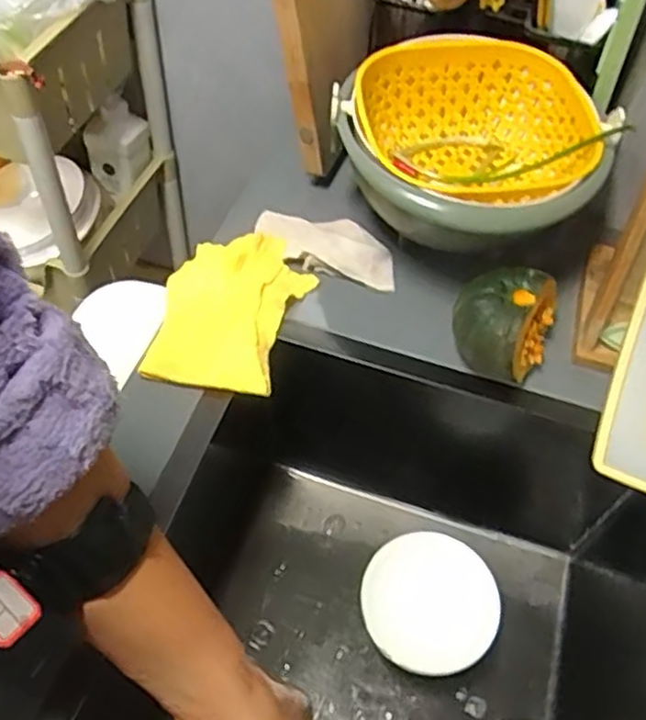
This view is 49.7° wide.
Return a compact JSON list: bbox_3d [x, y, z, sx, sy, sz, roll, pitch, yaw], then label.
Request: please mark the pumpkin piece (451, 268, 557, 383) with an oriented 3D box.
[{"bbox_3d":[0.157,-0.033,0.601,0.093,0.074,0.080,-37,60,-26],"label":"pumpkin piece"}]

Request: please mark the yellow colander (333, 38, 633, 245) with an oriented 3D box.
[{"bbox_3d":[0.134,-0.193,0.633,0.225,0.095,0.225,0,51,0],"label":"yellow colander"}]

